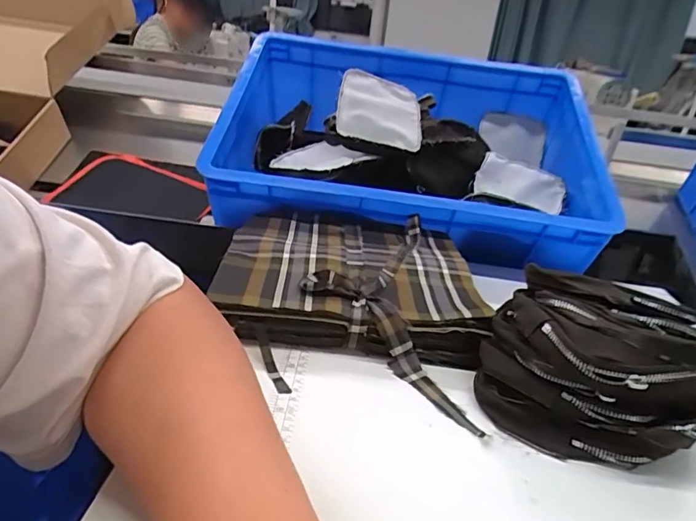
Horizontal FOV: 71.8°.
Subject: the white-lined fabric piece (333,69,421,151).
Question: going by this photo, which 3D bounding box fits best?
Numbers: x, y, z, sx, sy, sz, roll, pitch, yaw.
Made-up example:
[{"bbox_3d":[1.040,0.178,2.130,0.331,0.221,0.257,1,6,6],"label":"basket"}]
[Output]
[{"bbox_3d":[0.044,-0.211,0.661,0.115,0.019,0.136,11,51,-15],"label":"white-lined fabric piece"}]

